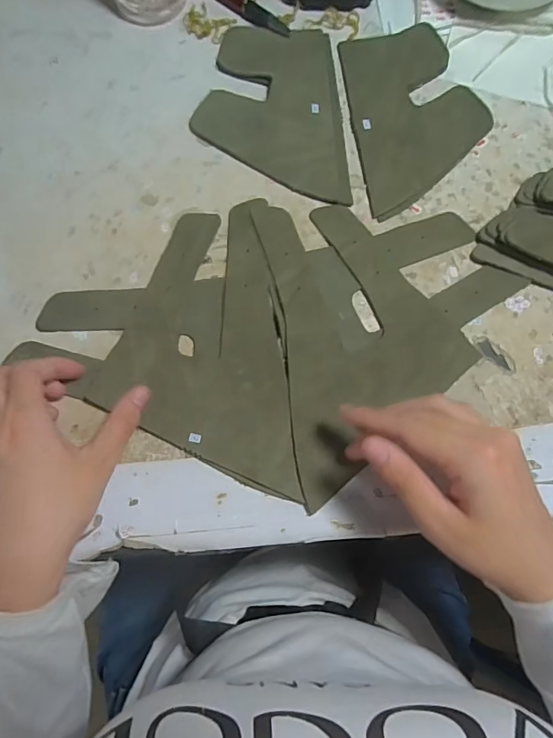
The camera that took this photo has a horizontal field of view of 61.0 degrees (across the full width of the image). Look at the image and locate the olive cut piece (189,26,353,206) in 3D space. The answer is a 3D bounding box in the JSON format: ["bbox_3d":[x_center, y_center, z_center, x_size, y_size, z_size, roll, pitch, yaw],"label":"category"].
[{"bbox_3d":[-0.005,-0.199,0.364,0.111,0.004,0.155,-5,78,-2],"label":"olive cut piece"}]

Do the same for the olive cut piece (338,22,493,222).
[{"bbox_3d":[0.112,-0.200,0.367,0.104,0.004,0.157,-9,79,-3],"label":"olive cut piece"}]

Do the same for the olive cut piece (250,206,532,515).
[{"bbox_3d":[0.085,-0.028,0.331,0.167,0.010,0.201,-9,79,-3],"label":"olive cut piece"}]

